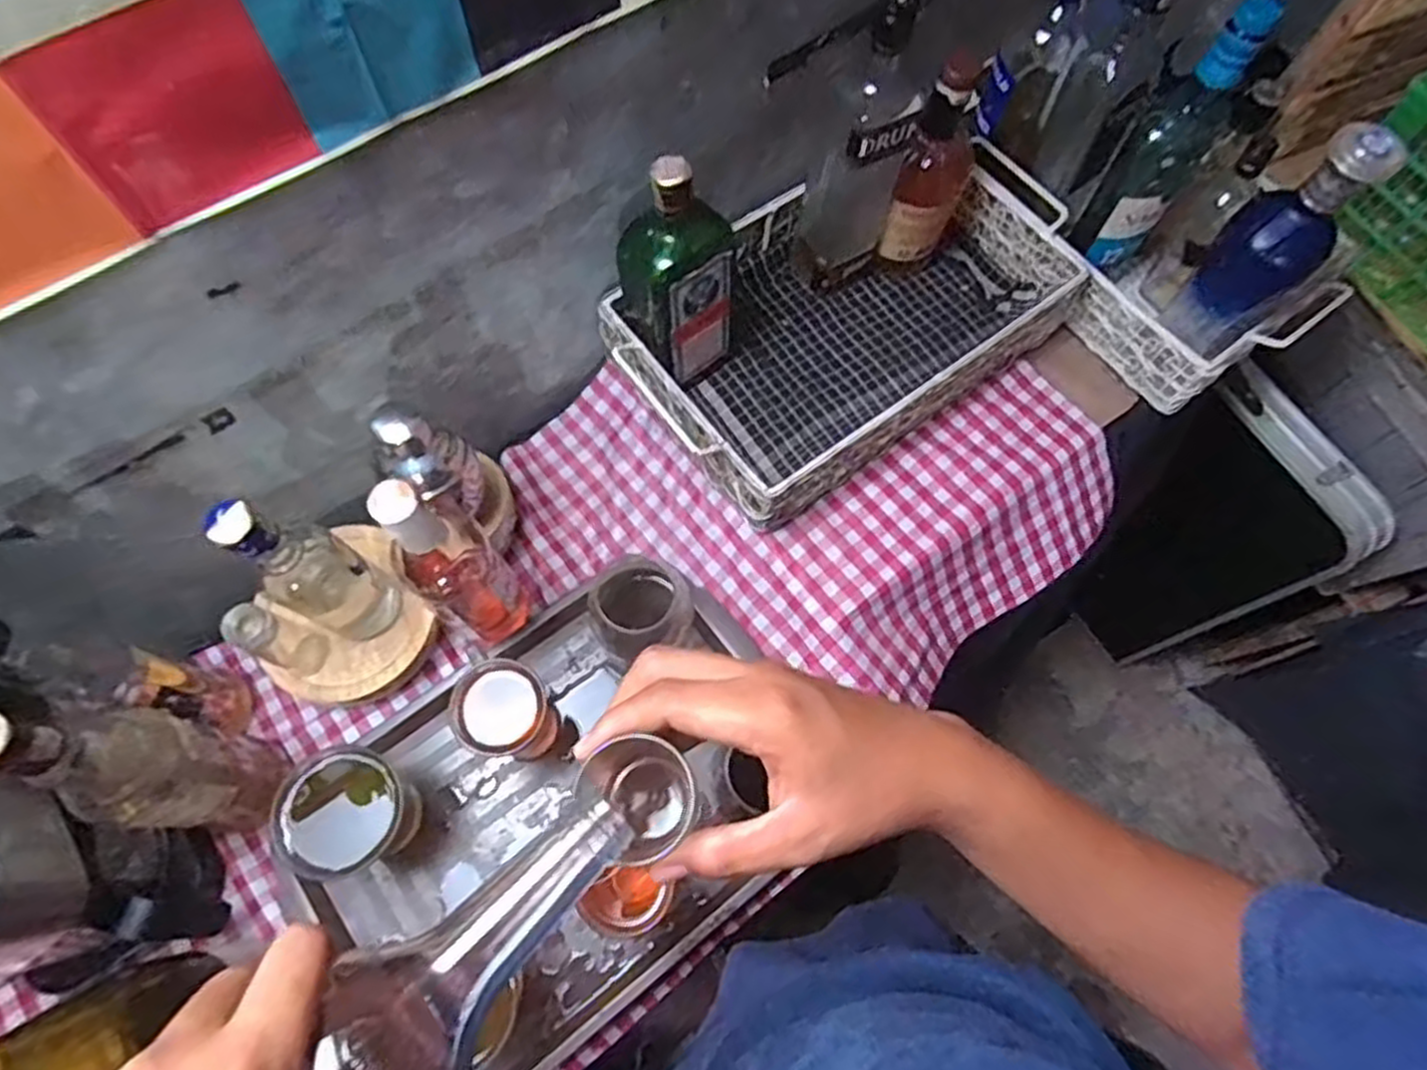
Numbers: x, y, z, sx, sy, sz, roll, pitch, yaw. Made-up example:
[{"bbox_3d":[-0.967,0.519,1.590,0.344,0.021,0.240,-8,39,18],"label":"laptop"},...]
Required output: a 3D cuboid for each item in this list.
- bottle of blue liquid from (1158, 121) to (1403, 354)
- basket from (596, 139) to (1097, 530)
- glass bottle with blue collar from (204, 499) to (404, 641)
[{"bbox_3d":[0.475,-0.245,0.686,0.070,0.258,0.084,35,71,11],"label":"bottle of blue liquid"},{"bbox_3d":[0.131,-0.216,0.763,0.425,0.089,0.250,-34,73,-14],"label":"basket"},{"bbox_3d":[-0.299,0.027,0.590,0.048,0.210,0.059,33,71,11],"label":"glass bottle with blue collar"}]

